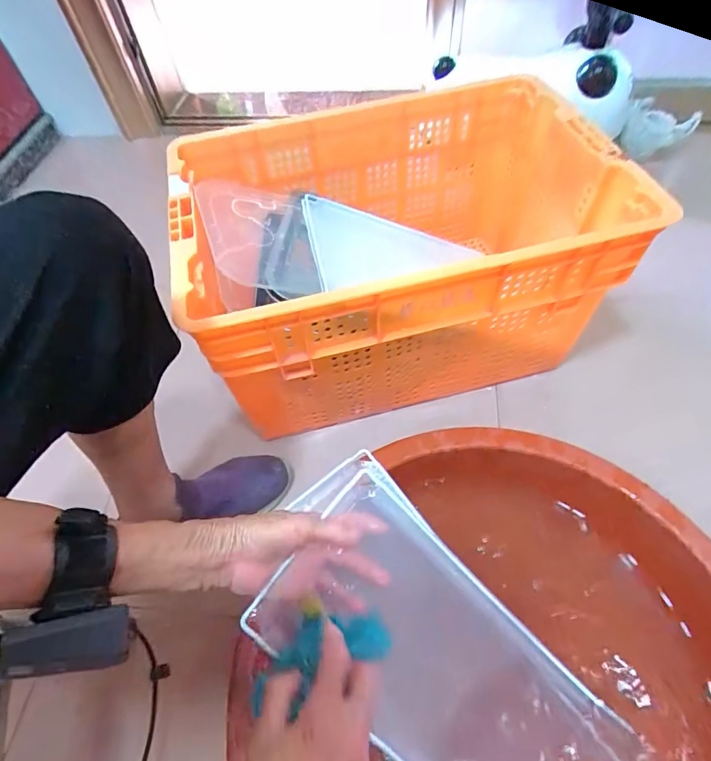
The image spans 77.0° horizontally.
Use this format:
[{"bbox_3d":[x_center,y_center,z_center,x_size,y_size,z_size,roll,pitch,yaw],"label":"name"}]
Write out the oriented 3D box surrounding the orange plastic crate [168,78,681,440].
[{"bbox_3d":[0.068,-0.189,0.711,0.585,0.316,0.384,-14,57,-6],"label":"orange plastic crate"}]

